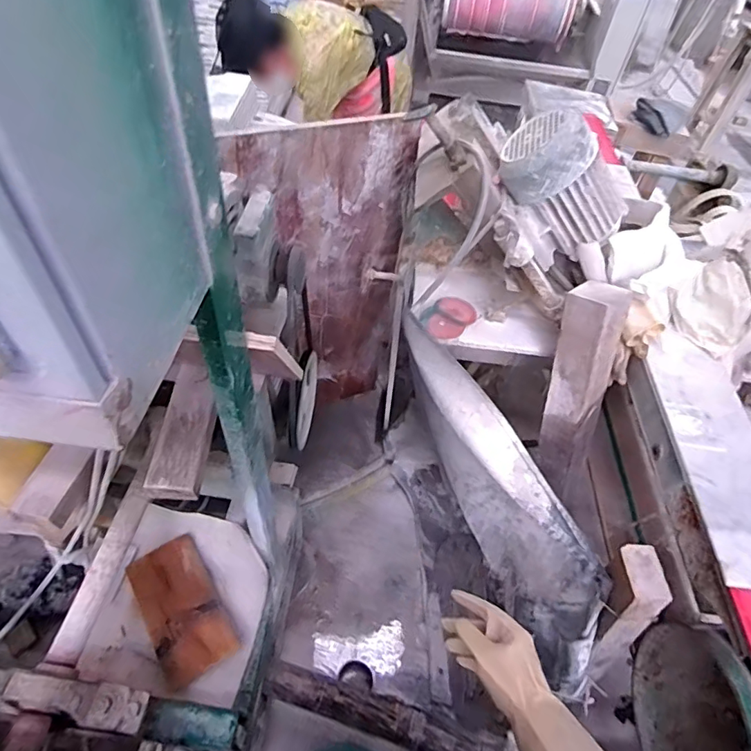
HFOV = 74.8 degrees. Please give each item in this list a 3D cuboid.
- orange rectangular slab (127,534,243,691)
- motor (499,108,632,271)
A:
[{"bbox_3d":[-0.350,0.412,0.883,0.126,0.041,0.244,-26,57,-24],"label":"orange rectangular slab"},{"bbox_3d":[0.335,-0.344,0.903,0.181,0.254,0.175,-32,37,20],"label":"motor"}]

